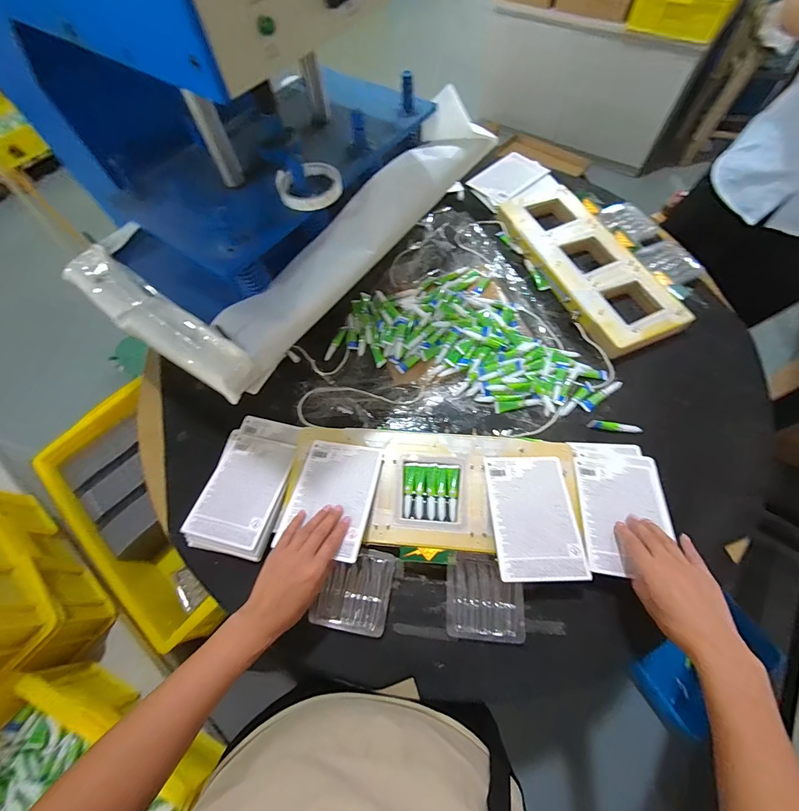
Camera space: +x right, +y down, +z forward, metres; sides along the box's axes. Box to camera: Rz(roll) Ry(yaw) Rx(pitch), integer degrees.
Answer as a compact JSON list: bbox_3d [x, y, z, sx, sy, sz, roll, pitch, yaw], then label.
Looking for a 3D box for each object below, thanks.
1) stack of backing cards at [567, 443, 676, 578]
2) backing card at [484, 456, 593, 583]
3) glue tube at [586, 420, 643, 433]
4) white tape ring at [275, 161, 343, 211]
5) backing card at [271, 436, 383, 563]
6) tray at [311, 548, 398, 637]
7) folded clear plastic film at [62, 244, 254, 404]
[{"bbox_3d":[0.322,0.139,0.514,0.123,0.010,0.199,5,53,6],"label":"stack of backing cards"},{"bbox_3d":[0.188,0.153,0.501,0.116,0.004,0.169,0,59,-2],"label":"backing card"},{"bbox_3d":[0.358,0.035,0.591,0.084,0.012,0.016,6,64,5],"label":"glue tube"},{"bbox_3d":[-0.132,-0.322,0.527,0.091,0.023,0.080,-20,64,-8],"label":"white tape ring"},{"bbox_3d":[-0.097,0.128,0.512,0.115,0.008,0.163,7,53,8],"label":"backing card"},{"bbox_3d":[-0.061,0.257,0.501,0.097,0.011,0.104,10,64,7],"label":"tray"},{"bbox_3d":[-0.374,-0.130,0.540,0.365,0.046,0.073,32,69,16],"label":"folded clear plastic film"}]

